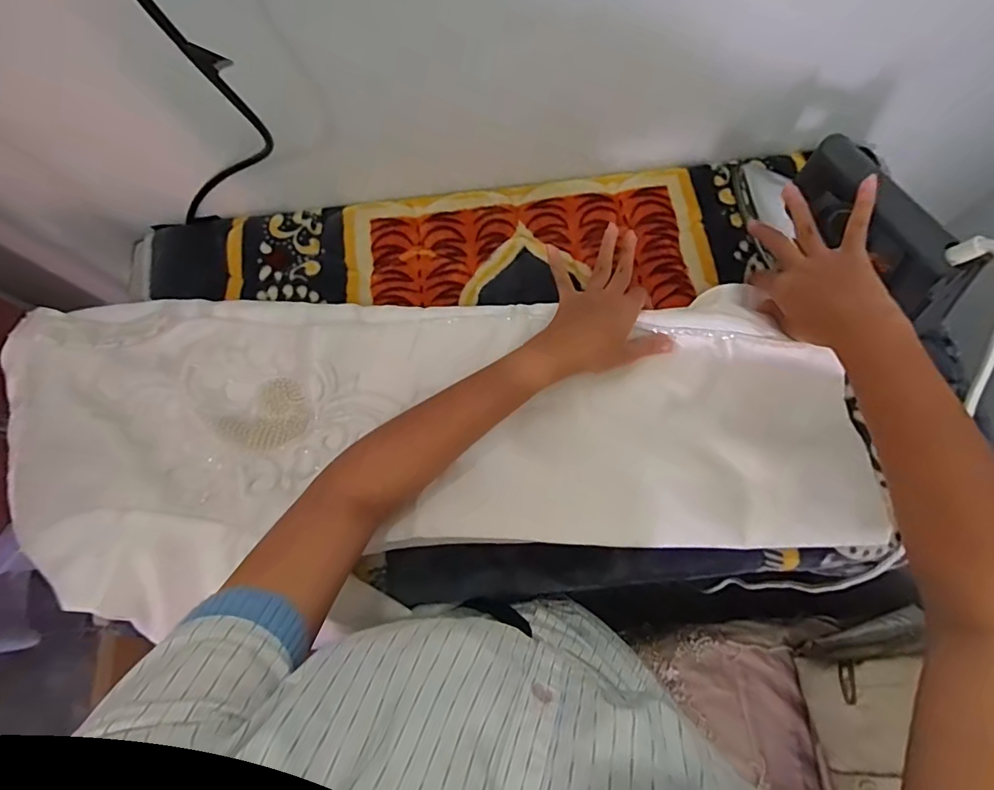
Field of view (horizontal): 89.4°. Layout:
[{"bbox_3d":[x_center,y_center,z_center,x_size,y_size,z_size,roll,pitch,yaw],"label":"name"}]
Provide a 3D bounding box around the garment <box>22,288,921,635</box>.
[{"bbox_3d":[-0.055,0.041,0.426,0.697,0.044,0.256,1,69,1],"label":"garment"}]

